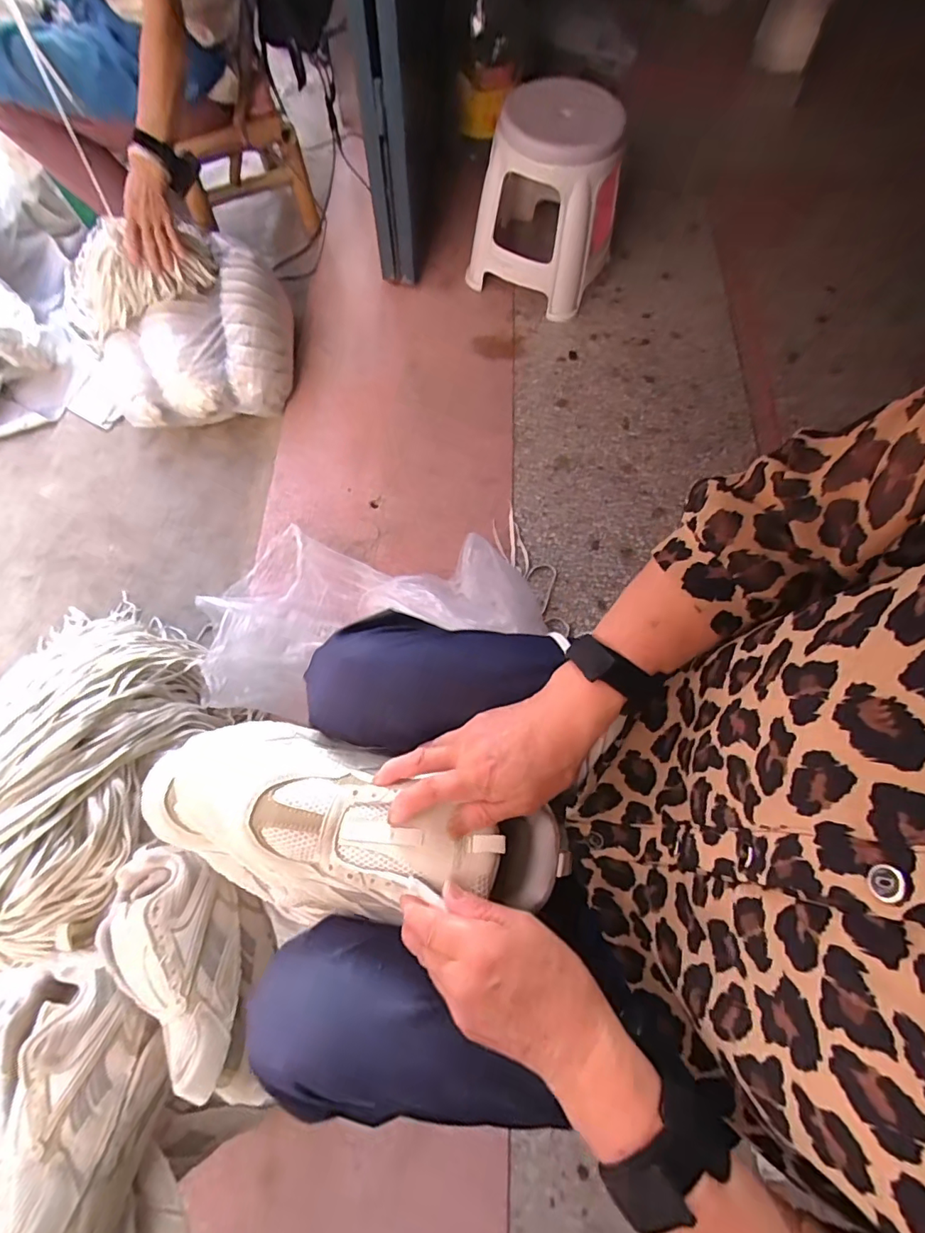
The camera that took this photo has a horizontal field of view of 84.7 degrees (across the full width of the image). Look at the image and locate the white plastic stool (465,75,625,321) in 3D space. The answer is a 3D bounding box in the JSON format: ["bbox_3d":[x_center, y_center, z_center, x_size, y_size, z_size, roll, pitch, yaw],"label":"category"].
[{"bbox_3d":[0.197,-0.987,1.173,0.298,0.329,0.329,23,72,7],"label":"white plastic stool"}]

